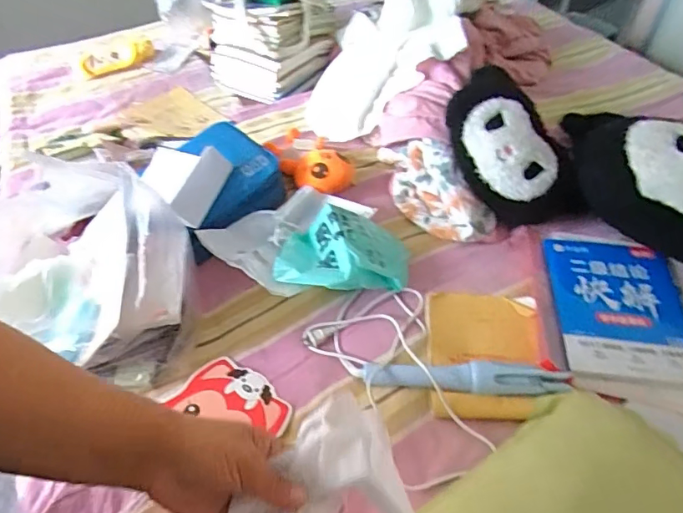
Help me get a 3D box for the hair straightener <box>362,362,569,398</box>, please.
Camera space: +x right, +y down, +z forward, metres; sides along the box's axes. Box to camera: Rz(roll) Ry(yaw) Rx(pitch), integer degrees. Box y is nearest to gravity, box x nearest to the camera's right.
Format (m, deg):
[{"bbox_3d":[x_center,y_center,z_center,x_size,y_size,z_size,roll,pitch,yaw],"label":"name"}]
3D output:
[{"bbox_3d":[0.175,0.173,0.689,0.290,0.037,0.053,3,48,2],"label":"hair straightener"}]

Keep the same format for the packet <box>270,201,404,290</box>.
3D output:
[{"bbox_3d":[0.003,0.000,0.789,0.217,0.084,0.153,-5,48,-4],"label":"packet"}]

